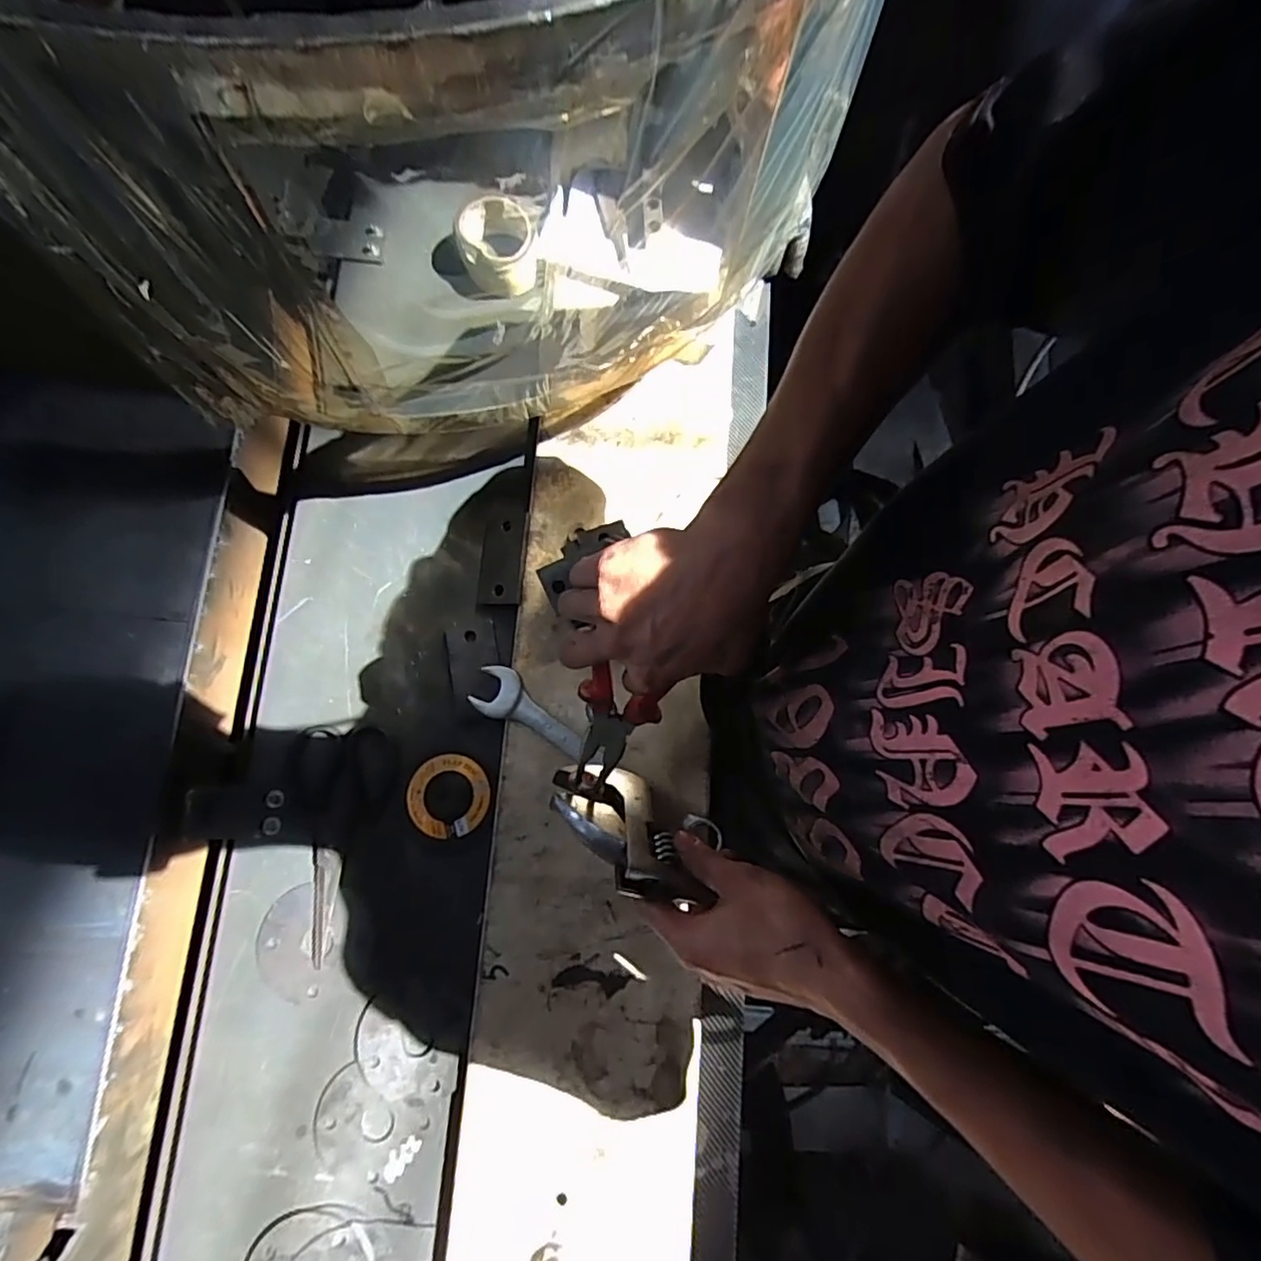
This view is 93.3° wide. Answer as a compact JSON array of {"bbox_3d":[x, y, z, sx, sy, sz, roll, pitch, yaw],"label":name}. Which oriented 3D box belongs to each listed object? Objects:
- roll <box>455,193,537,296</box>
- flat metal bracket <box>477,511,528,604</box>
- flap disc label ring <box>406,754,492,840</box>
[{"bbox_3d":[-0.153,-0.440,0.677,0.081,0.066,0.084,-18,81,-6],"label":"roll"},{"bbox_3d":[-0.136,-0.078,0.634,0.048,0.004,0.101,1,80,13],"label":"flat metal bracket"},{"bbox_3d":[-0.184,0.168,0.602,0.082,0.004,0.081,0,79,-2],"label":"flap disc label ring"}]

